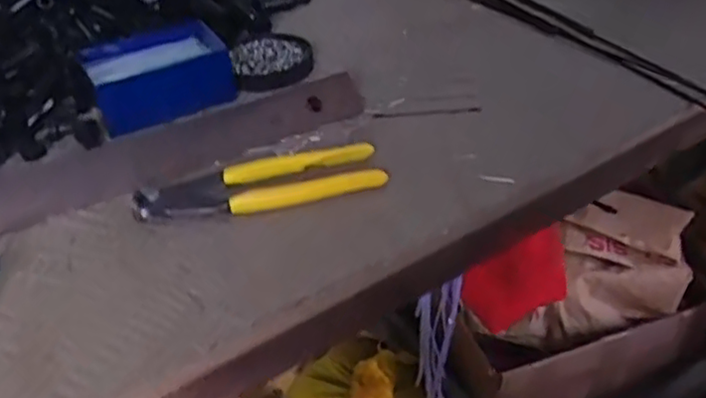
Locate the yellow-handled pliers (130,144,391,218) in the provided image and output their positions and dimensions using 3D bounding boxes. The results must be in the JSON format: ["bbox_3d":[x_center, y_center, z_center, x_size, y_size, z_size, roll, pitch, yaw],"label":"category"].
[{"bbox_3d":[-0.064,-0.010,0.454,0.166,0.011,0.047,-11,39,-7],"label":"yellow-handled pliers"}]

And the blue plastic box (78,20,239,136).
[{"bbox_3d":[-0.167,-0.106,0.567,0.112,0.041,0.092,-21,42,-19],"label":"blue plastic box"}]

